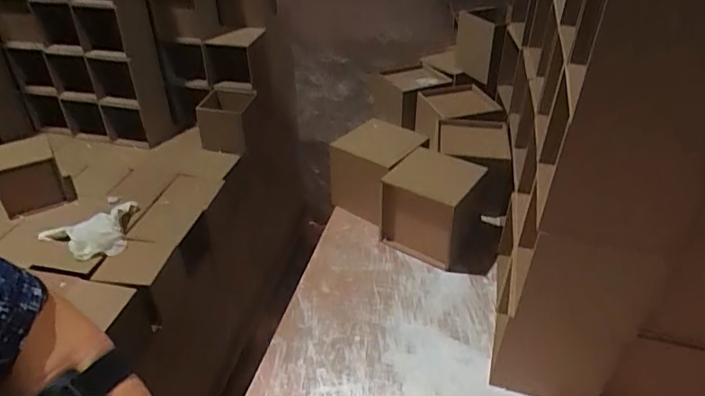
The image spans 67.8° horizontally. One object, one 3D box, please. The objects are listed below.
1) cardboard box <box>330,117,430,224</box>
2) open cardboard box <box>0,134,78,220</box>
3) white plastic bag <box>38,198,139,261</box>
[{"bbox_3d":[0.037,-0.039,0.829,0.116,0.120,0.121,24,41,30],"label":"cardboard box"},{"bbox_3d":[-0.669,-0.048,1.089,0.132,0.117,0.122,-22,41,-29],"label":"open cardboard box"},{"bbox_3d":[-0.478,0.051,1.001,0.154,0.031,0.161,22,40,27],"label":"white plastic bag"}]

